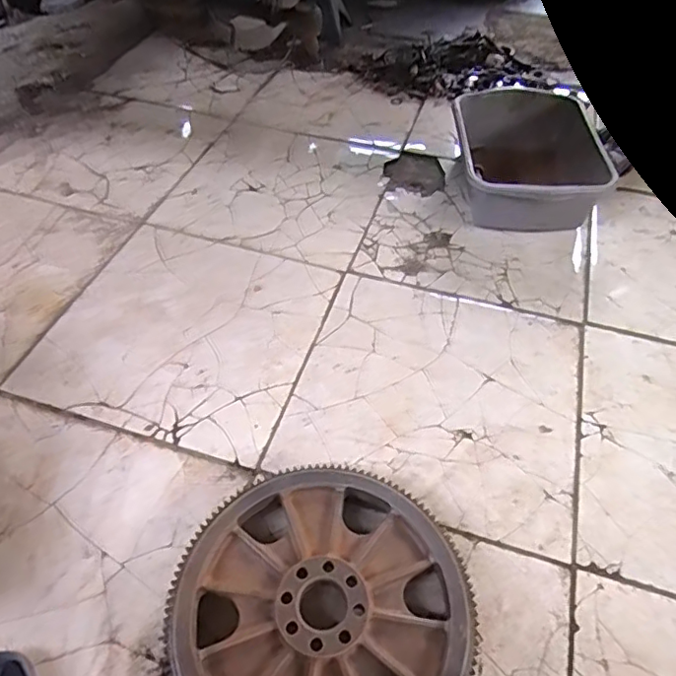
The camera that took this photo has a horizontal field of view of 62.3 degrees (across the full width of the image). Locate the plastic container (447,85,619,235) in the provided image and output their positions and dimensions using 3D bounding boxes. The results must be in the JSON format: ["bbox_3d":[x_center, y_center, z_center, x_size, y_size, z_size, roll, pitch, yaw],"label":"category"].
[{"bbox_3d":[0.380,-0.337,1.094,0.296,0.132,0.345,5,51,3],"label":"plastic container"}]

